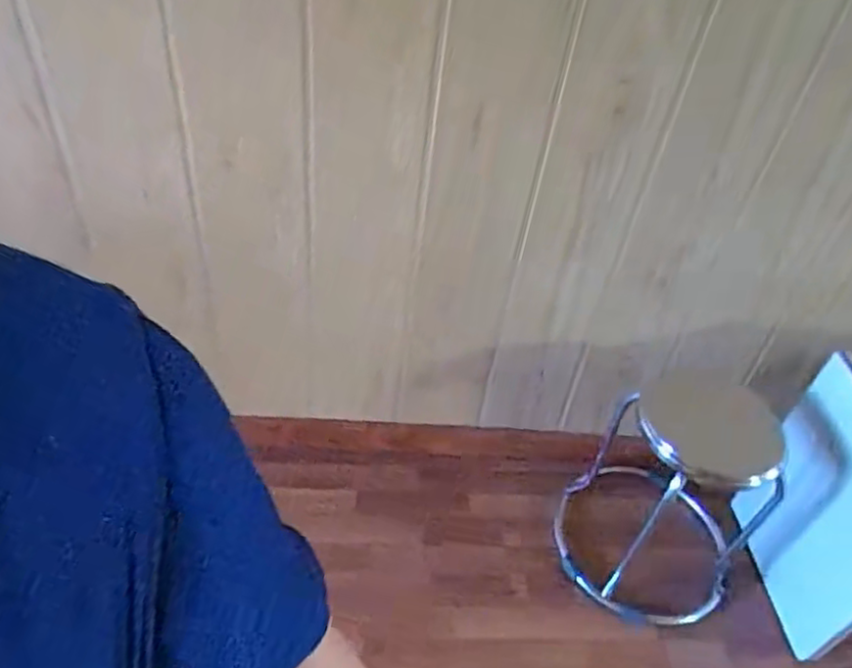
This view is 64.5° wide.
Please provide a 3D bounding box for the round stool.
[{"bbox_3d":[0.504,0.297,1.373,0.382,0.393,0.397,4,42,-4],"label":"round stool"}]

